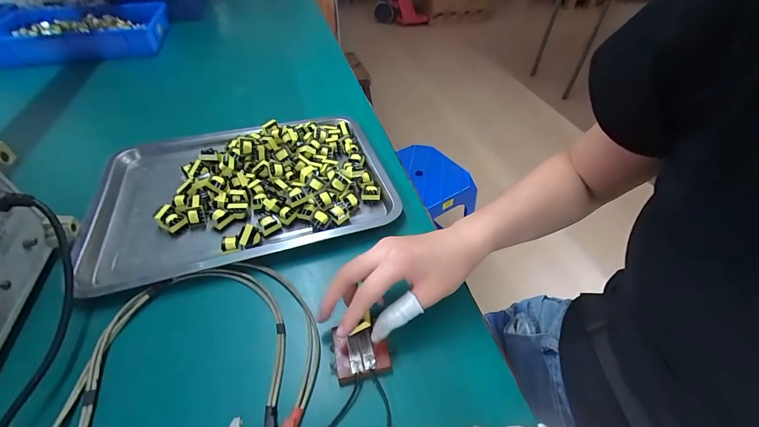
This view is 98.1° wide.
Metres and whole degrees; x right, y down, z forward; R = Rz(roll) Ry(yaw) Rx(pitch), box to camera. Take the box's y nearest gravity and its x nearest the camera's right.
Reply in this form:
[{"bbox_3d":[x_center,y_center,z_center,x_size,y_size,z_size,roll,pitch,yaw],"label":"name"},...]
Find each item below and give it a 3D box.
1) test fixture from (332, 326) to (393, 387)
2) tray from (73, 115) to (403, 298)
[{"bbox_3d":[-0.016,0.129,0.304,0.048,0.018,0.045,-11,46,-6],"label":"test fixture"},{"bbox_3d":[-0.195,-0.051,0.470,0.400,0.042,0.295,-13,47,-13],"label":"tray"}]

